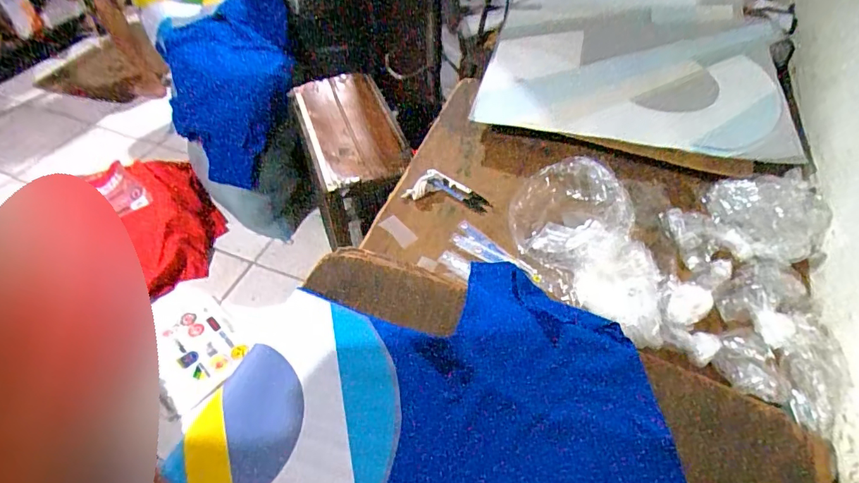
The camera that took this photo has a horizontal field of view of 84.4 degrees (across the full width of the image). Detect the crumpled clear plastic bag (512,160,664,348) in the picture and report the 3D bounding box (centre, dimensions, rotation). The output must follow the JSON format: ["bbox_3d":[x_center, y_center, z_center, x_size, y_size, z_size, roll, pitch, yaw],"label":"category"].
[{"bbox_3d":[0.192,-0.048,0.665,0.136,0.099,0.175,-9,50,-9],"label":"crumpled clear plastic bag"}]

